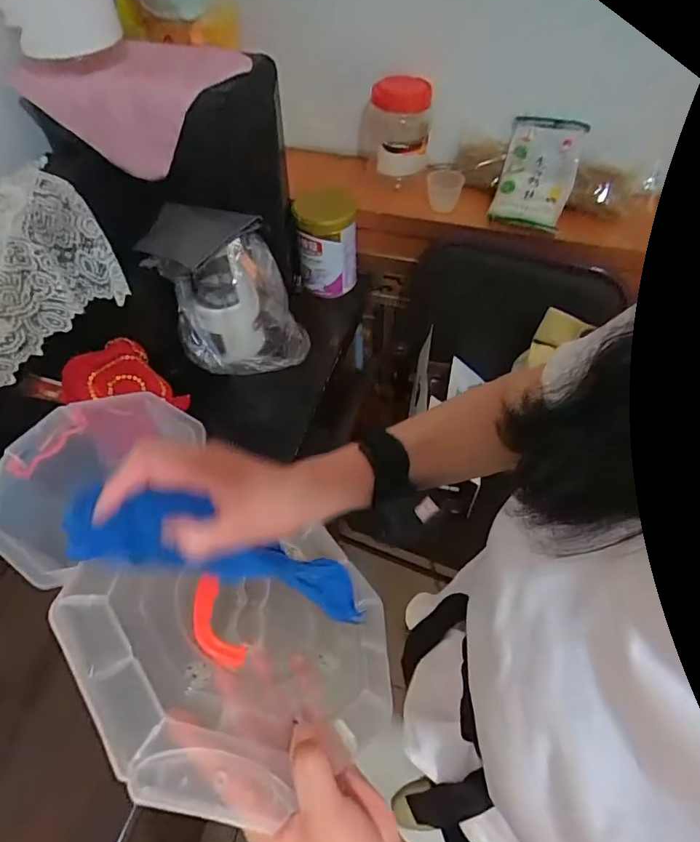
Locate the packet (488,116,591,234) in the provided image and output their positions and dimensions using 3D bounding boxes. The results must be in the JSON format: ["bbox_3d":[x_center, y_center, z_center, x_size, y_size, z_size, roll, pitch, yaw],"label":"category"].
[{"bbox_3d":[0.405,-0.544,1.054,0.149,0.052,0.274,16,76,11],"label":"packet"}]

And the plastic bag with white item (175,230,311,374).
[{"bbox_3d":[-0.211,-0.206,0.914,0.230,0.246,0.108,-7,54,-4],"label":"plastic bag with white item"}]

